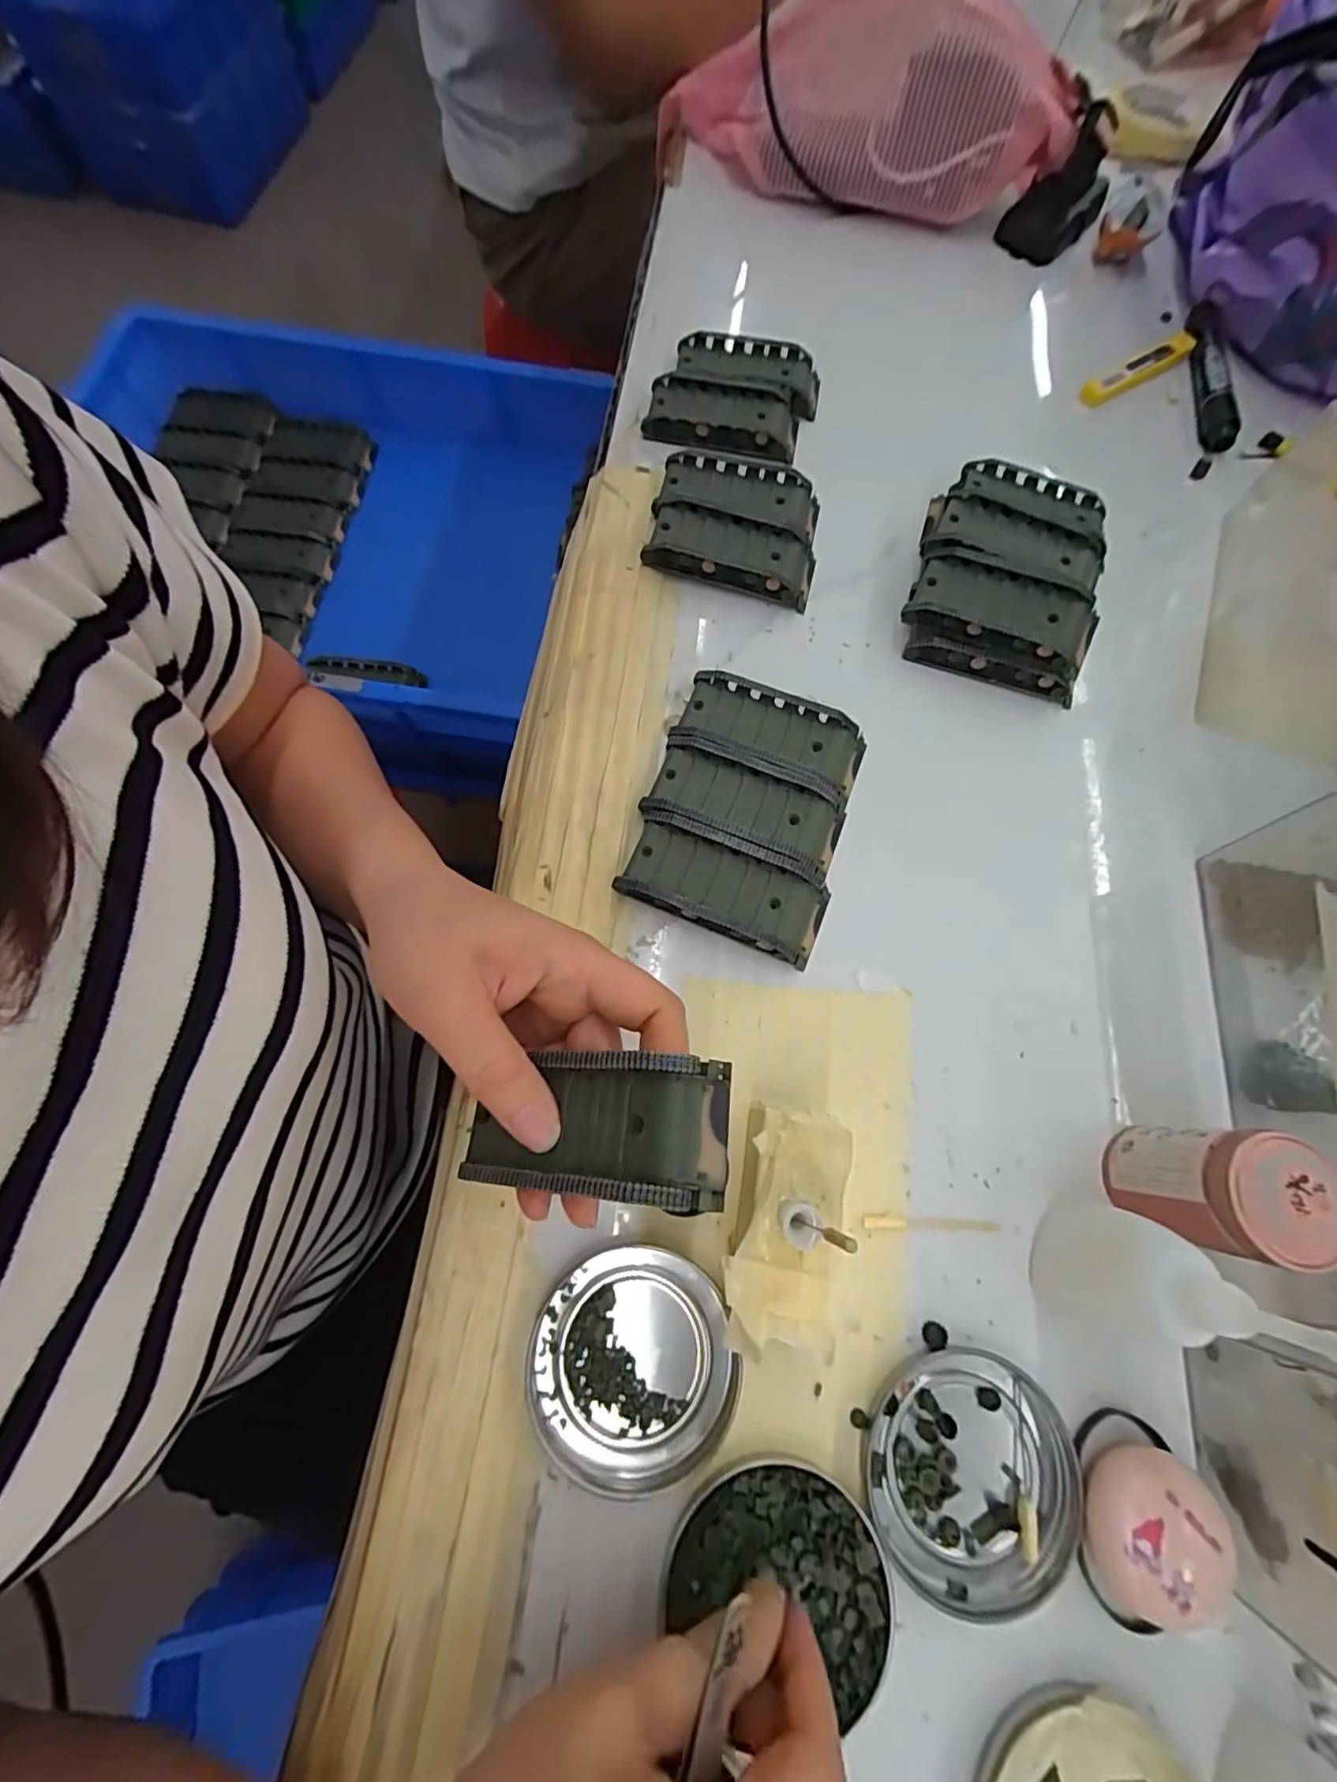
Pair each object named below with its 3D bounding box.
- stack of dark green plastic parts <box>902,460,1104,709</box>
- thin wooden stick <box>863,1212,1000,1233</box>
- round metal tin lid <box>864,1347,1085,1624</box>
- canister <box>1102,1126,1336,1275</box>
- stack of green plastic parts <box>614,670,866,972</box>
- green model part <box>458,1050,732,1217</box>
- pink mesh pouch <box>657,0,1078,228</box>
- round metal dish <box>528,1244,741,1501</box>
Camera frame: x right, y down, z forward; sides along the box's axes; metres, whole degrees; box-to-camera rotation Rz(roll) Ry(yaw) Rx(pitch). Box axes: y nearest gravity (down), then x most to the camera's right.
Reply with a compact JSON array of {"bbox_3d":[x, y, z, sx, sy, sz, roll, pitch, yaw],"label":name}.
[{"bbox_3d":[0.198,-0.190,0.367,0.105,0.036,0.146,20,71,3],"label":"stack of dark green plastic parts"},{"bbox_3d":[0.112,0.140,0.265,0.058,0.004,0.006,3,71,-3],"label":"thin wooden stick"},{"bbox_3d":[0.114,0.219,0.236,0.073,0.008,0.079,1,72,-4],"label":"round metal tin lid"},{"bbox_3d":[0.213,0.117,0.247,0.043,0.065,0.043,10,71,-1],"label":"canister"},{"bbox_3d":[0.041,-0.042,0.315,0.097,0.018,0.132,20,71,3],"label":"stack of green plastic parts"},{"bbox_3d":[-0.024,0.075,0.205,0.088,0.022,0.044,-3,66,22],"label":"green model part"},{"bbox_3d":[0.146,-0.605,0.468,0.294,0.106,0.141,5,71,-2],"label":"pink mesh pouch"},{"bbox_3d":[-0.014,0.183,0.245,0.078,0.012,0.075,1,72,-4],"label":"round metal dish"}]

